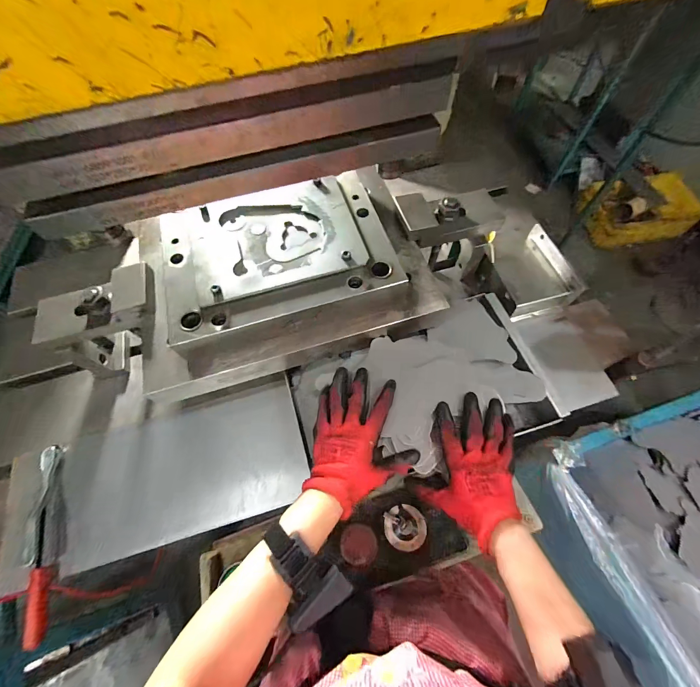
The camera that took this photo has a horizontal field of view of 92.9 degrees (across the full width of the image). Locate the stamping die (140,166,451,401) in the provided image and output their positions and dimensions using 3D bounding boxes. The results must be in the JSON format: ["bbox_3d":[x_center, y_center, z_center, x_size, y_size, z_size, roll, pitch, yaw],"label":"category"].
[{"bbox_3d":[-0.105,-0.118,0.512,0.431,0.092,0.290,-18,65,-7],"label":"stamping die"}]

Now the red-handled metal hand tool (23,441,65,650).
[{"bbox_3d":[-0.444,0.277,0.479,0.014,0.042,0.257,-15,64,-5],"label":"red-handled metal hand tool"}]

